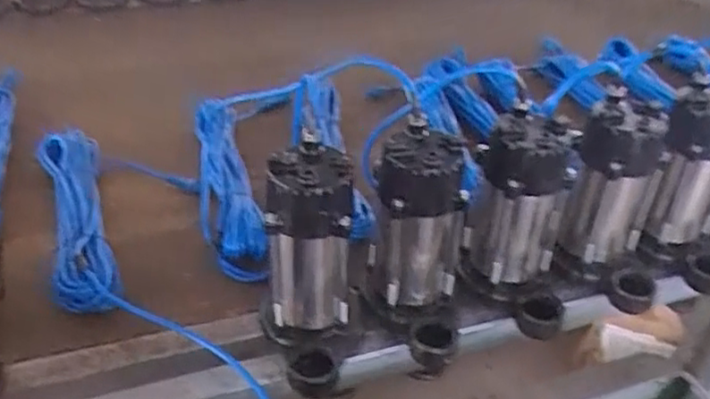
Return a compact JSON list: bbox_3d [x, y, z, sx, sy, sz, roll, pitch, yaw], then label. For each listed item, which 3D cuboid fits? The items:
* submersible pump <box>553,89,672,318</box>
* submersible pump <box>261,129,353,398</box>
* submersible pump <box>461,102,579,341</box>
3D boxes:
[{"bbox_3d":[0.335,0.010,0.824,0.147,0.233,0.113,22,42,22],"label":"submersible pump"},{"bbox_3d":[-0.049,0.075,0.702,0.103,0.224,0.156,-1,38,-6],"label":"submersible pump"},{"bbox_3d":[0.198,0.031,0.774,0.114,0.220,0.144,6,38,2],"label":"submersible pump"}]

